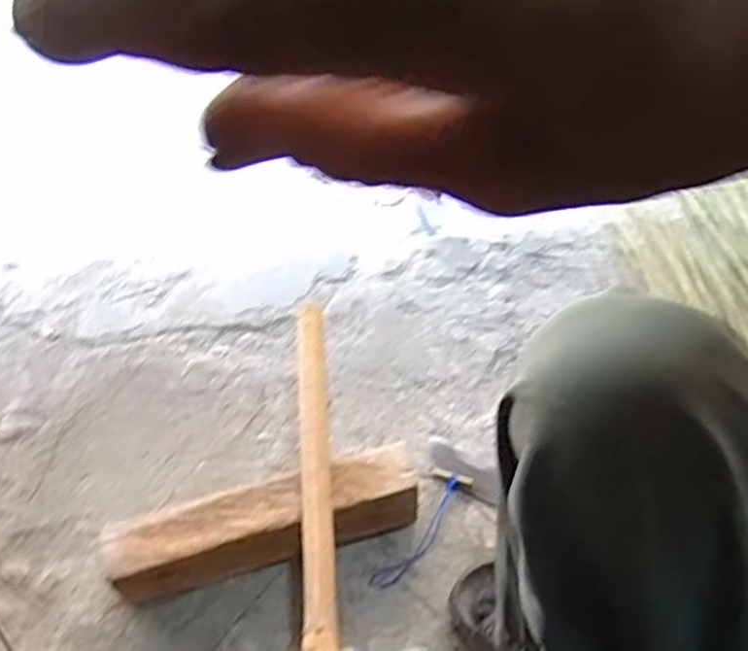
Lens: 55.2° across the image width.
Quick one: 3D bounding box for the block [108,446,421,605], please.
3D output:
[{"bbox_3d":[-0.105,0.203,0.719,0.306,0.090,0.069,-14,52,-6],"label":"block"}]

